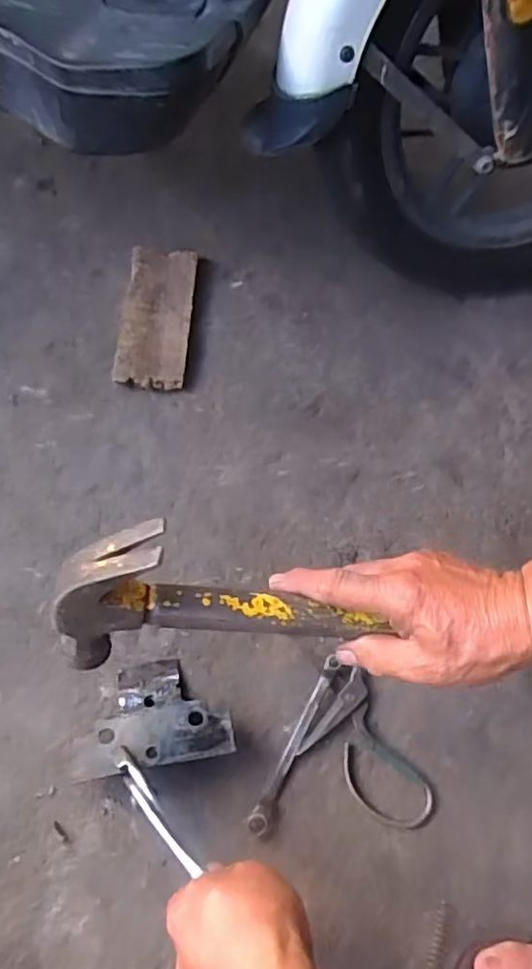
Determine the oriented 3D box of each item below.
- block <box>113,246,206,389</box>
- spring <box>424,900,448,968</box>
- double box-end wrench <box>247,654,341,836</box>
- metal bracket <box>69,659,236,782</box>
[{"bbox_3d":[-0.108,-0.172,0.658,0.070,0.019,0.167,2,65,-1],"label":"block"},{"bbox_3d":[0.112,0.325,0.437,0.010,0.004,0.077,21,66,8],"label":"spring"},{"bbox_3d":[0.024,0.196,0.492,0.014,0.012,0.138,27,67,10],"label":"double box-end wrench"},{"bbox_3d":[-0.087,0.176,0.492,0.116,0.019,0.080,-9,46,-4],"label":"metal bracket"}]

